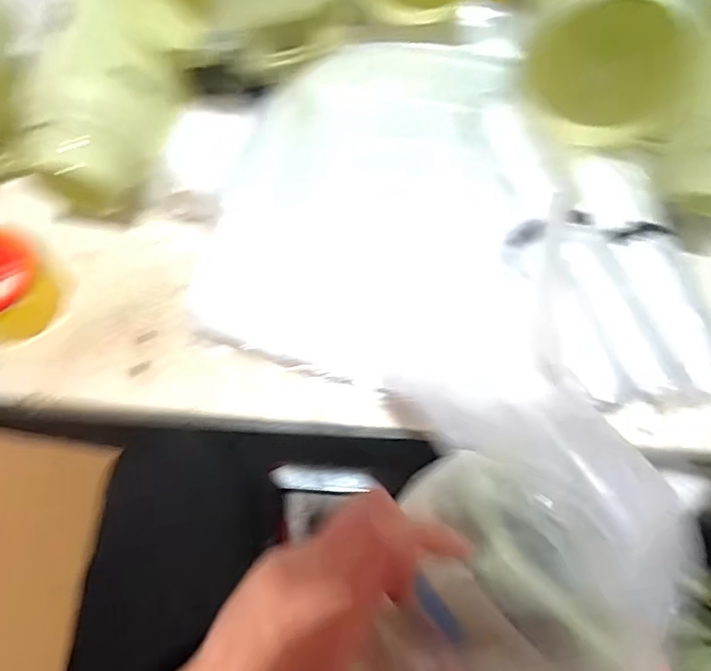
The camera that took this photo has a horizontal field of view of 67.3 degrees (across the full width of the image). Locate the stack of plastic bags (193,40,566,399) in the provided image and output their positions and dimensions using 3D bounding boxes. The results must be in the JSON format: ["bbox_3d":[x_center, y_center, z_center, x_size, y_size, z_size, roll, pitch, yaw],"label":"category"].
[{"bbox_3d":[0.032,-0.152,0.523,0.301,0.052,0.393,7,72,5],"label":"stack of plastic bags"}]

